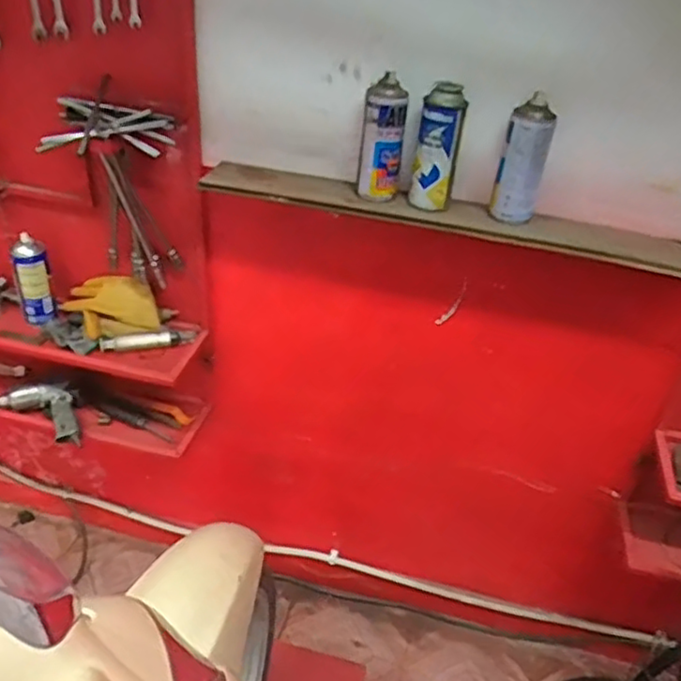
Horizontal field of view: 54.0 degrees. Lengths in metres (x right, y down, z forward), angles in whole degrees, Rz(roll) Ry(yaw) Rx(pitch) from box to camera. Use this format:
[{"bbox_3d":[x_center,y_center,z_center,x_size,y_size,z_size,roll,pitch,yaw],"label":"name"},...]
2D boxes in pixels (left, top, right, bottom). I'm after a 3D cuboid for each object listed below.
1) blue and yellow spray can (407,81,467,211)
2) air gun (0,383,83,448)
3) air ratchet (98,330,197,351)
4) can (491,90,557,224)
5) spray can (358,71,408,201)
[{"bbox_3d":[0.144,-0.285,0.996,0.063,0.173,0.066,10,37,6],"label":"blue and yellow spray can"},{"bbox_3d":[-0.594,0.138,1.366,0.224,0.048,0.104,24,40,23],"label":"air gun"},{"bbox_3d":[-0.370,-0.002,1.291,0.177,0.029,0.037,-10,39,-19],"label":"air ratchet"},{"bbox_3d":[0.270,-0.261,0.991,0.064,0.185,0.058,16,38,14],"label":"can"},{"bbox_3d":[0.063,-0.302,1.011,0.064,0.165,0.051,7,36,2],"label":"spray can"}]

